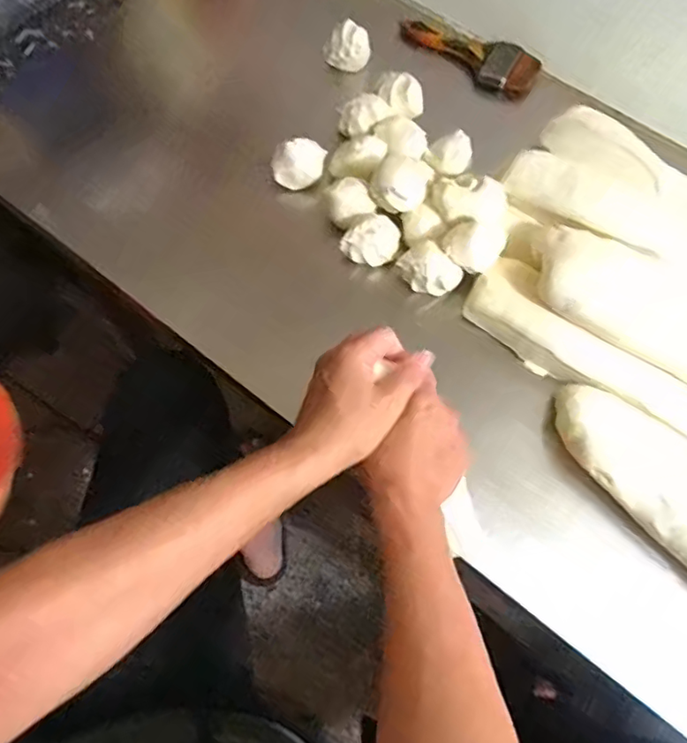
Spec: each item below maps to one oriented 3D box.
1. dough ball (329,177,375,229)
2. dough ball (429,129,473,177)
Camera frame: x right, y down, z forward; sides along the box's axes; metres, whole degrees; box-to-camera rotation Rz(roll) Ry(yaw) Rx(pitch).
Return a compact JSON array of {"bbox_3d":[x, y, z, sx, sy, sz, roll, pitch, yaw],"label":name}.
[{"bbox_3d":[0.008,-0.191,0.641,0.045,0.036,0.039,-24,70,-11],"label":"dough ball"},{"bbox_3d":[0.128,-0.259,0.670,0.047,0.032,0.037,16,68,4],"label":"dough ball"}]

